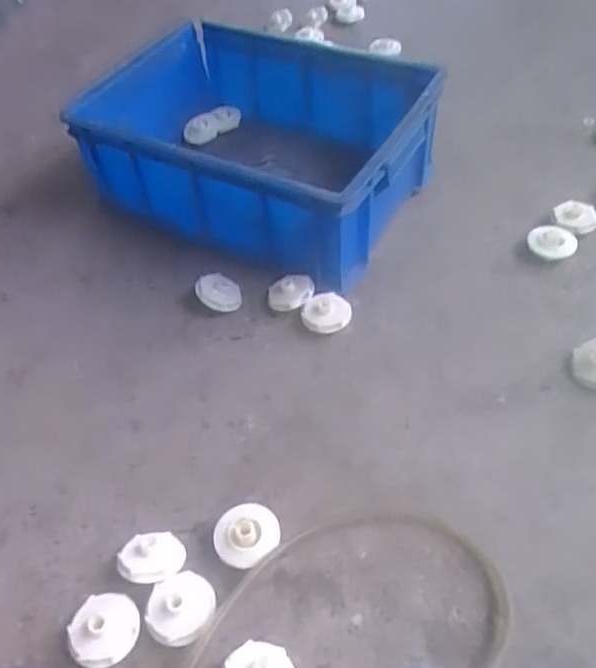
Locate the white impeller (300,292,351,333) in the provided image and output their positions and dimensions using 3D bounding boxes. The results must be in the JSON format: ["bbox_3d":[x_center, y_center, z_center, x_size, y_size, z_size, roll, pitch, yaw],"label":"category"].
[{"bbox_3d":[0.031,-0.022,0.701,0.053,0.031,0.040,-3,48,2],"label":"white impeller"}]

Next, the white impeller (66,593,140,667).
[{"bbox_3d":[-0.152,0.236,0.498,0.054,0.028,0.052,-6,48,0],"label":"white impeller"}]

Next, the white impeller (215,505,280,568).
[{"bbox_3d":[-0.044,0.175,0.540,0.054,0.030,0.050,-3,48,3],"label":"white impeller"}]

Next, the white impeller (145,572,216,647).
[{"bbox_3d":[-0.092,0.221,0.503,0.053,0.029,0.051,-3,48,3],"label":"white impeller"}]

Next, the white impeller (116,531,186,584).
[{"bbox_3d":[-0.124,0.190,0.533,0.051,0.023,0.051,0,39,0],"label":"white impeller"}]

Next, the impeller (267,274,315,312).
[{"bbox_3d":[-0.009,-0.048,0.722,0.054,0.012,0.043,-25,55,11],"label":"impeller"}]

